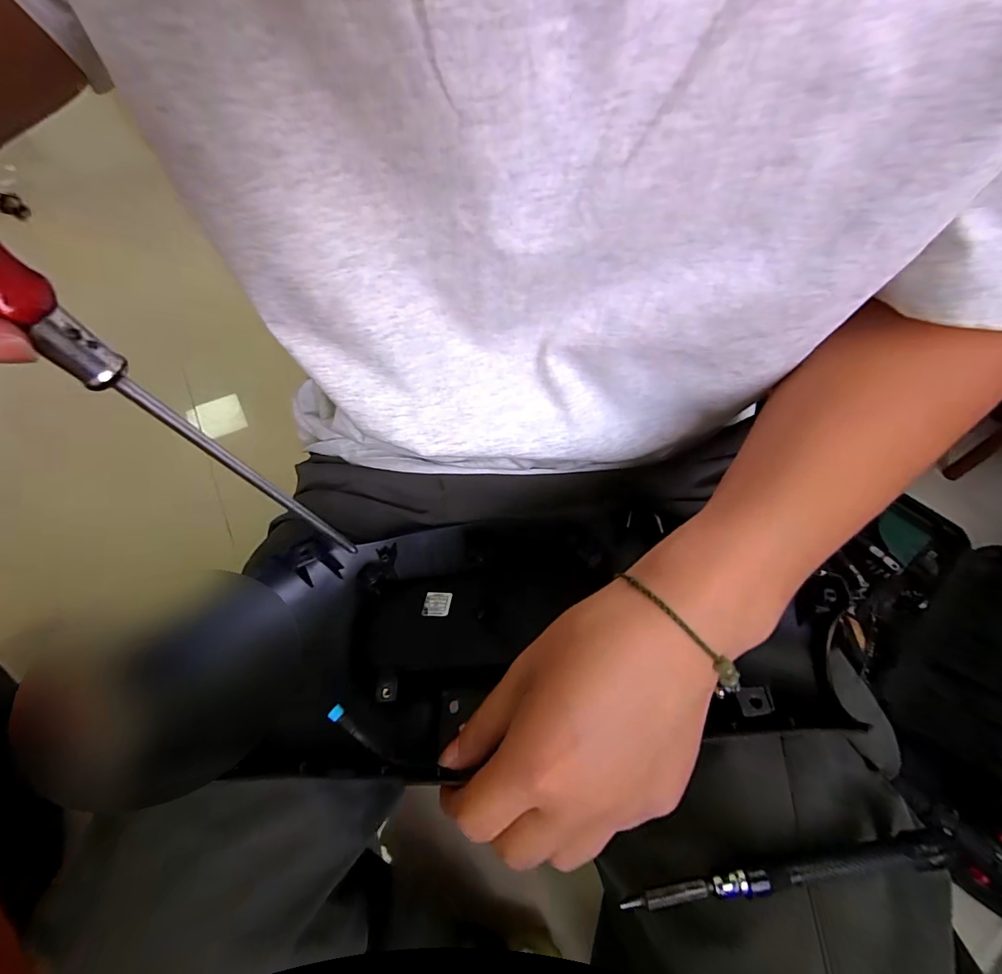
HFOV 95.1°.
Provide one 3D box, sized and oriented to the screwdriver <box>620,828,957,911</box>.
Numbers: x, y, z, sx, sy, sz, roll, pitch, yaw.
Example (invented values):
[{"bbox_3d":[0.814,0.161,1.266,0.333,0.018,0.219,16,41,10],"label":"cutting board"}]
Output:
[{"bbox_3d":[0.128,0.169,0.199,0.150,0.011,0.013,-7,57,-5],"label":"screwdriver"}]

